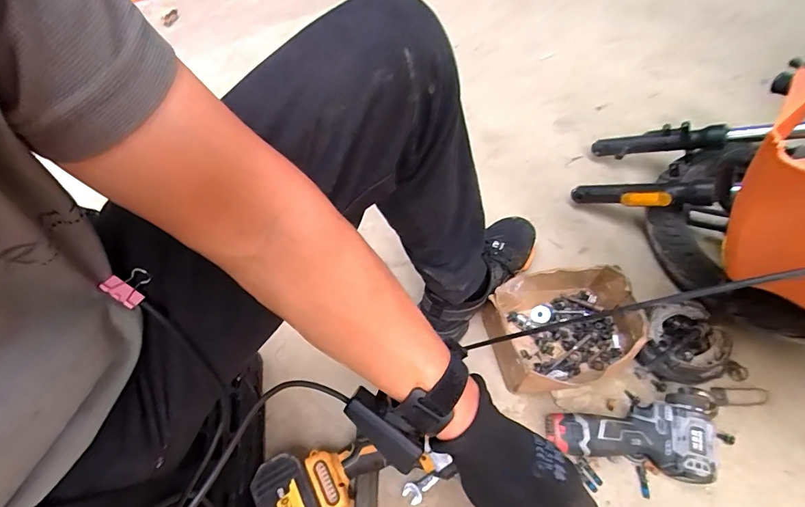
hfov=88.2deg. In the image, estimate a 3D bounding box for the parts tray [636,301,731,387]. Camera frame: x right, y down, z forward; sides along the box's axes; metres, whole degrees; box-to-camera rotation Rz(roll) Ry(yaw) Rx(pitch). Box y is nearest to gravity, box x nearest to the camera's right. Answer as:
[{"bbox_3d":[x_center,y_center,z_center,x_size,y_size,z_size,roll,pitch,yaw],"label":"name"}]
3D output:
[{"bbox_3d":[0.401,0.127,0.603,0.116,0.057,0.114,10,59,11],"label":"parts tray"}]

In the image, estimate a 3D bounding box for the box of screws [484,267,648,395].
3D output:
[{"bbox_3d":[0.237,0.105,0.613,0.216,0.086,0.171,-22,59,-9],"label":"box of screws"}]

